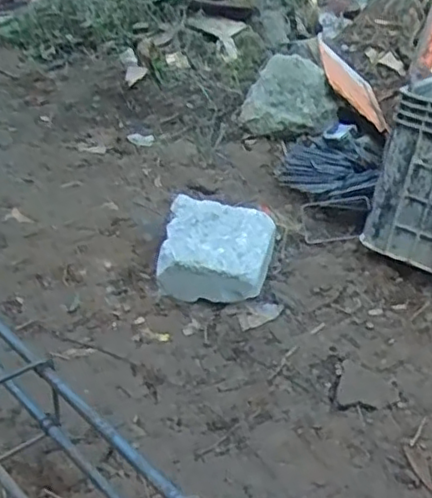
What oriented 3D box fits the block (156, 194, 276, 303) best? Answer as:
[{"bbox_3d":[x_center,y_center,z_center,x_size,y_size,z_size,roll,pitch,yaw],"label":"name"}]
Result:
[{"bbox_3d":[0.002,0.004,1.195,0.191,0.094,0.219,7,31,5],"label":"block"}]

